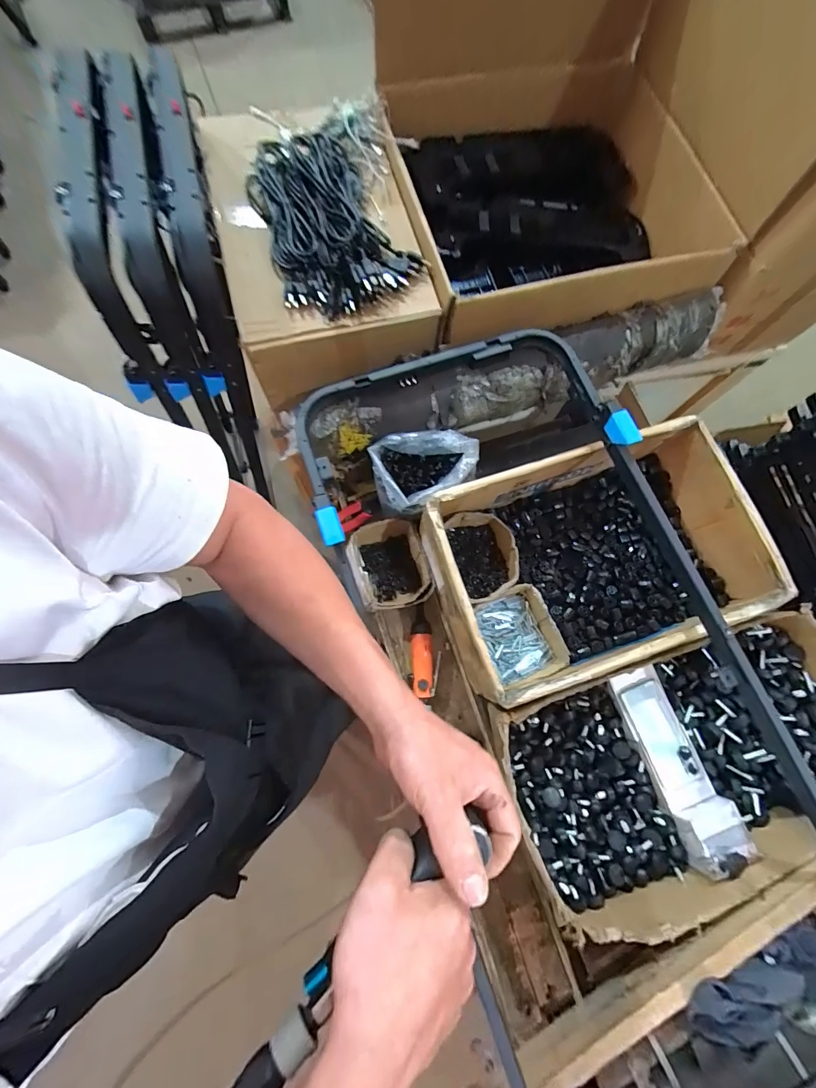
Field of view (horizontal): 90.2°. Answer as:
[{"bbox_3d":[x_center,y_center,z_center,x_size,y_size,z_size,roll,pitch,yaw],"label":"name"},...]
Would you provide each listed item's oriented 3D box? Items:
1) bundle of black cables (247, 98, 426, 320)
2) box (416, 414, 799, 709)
[{"bbox_3d":[-0.133,-0.595,0.713,0.258,0.050,0.425,-18,76,-7],"label":"bundle of black cables"},{"bbox_3d":[0.312,0.031,0.715,0.511,0.178,0.344,-16,75,-6],"label":"box"}]

